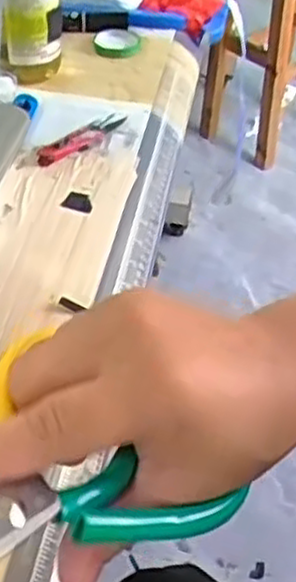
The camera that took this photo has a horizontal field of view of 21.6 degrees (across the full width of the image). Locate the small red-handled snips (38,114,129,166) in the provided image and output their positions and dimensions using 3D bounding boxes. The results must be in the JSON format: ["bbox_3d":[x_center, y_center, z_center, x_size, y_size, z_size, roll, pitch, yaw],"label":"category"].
[{"bbox_3d":[-0.058,-0.134,0.674,0.025,0.011,0.103,25,45,23],"label":"small red-handled snips"}]

